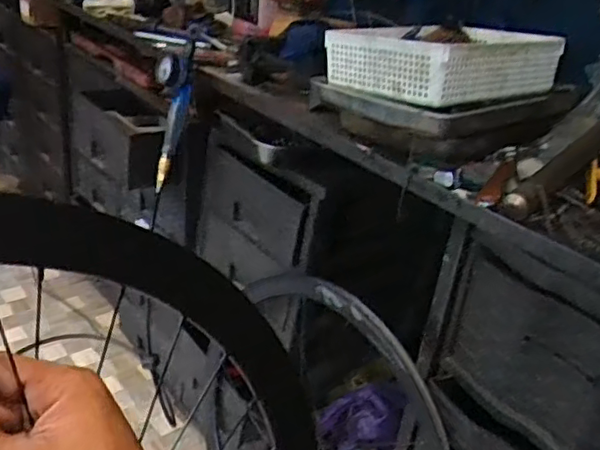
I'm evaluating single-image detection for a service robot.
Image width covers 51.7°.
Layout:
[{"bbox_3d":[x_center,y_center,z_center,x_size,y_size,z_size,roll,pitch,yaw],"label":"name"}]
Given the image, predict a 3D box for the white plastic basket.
[{"bbox_3d":[0.242,-0.274,1.009,0.323,0.088,0.235,-17,36,-38],"label":"white plastic basket"}]

